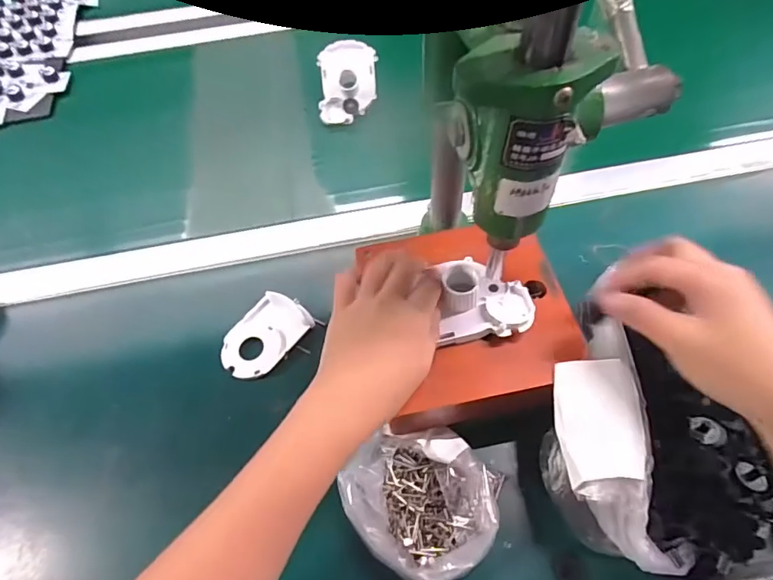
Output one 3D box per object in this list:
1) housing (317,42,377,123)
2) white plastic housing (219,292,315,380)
[{"bbox_3d":[-0.047,-0.257,0.609,0.070,0.027,0.096,-2,96,7],"label":"housing"},{"bbox_3d":[-0.112,0.042,0.441,0.059,0.011,0.081,33,64,22],"label":"white plastic housing"}]

